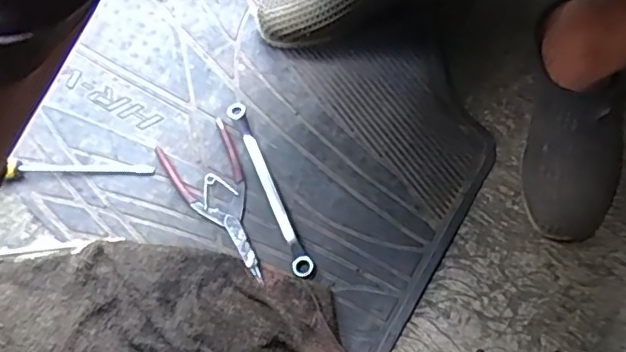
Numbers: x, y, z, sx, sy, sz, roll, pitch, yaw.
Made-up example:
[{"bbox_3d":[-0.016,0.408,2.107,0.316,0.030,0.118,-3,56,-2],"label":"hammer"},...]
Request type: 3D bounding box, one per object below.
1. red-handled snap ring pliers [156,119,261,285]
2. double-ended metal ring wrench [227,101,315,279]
[{"bbox_3d":[-0.105,0.031,0.639,0.080,0.011,0.183,-22,71,-7],"label":"red-handled snap ring pliers"},{"bbox_3d":[-0.049,0.010,0.644,0.021,0.012,0.218,-22,71,-6],"label":"double-ended metal ring wrench"}]

